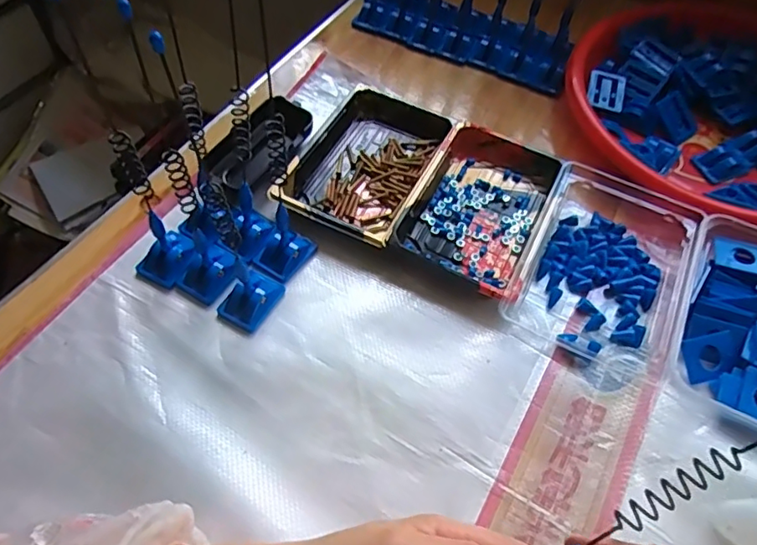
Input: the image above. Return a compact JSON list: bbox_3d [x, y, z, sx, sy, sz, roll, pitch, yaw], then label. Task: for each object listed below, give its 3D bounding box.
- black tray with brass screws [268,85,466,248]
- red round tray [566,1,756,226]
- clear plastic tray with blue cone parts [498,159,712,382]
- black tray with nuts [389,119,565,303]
[{"bbox_3d":[-0.009,-0.097,0.491,0.111,0.022,0.159,25,59,14],"label":"black tray with brass screws"},{"bbox_3d":[0.331,-0.159,0.528,0.276,0.041,0.288,1,57,-2],"label":"red round tray"},{"bbox_3d":[0.180,-0.011,0.437,0.119,0.032,0.162,24,59,13],"label":"clear plastic tray with blue cone parts"},{"bbox_3d":[0.086,-0.057,0.468,0.102,0.024,0.162,24,59,13],"label":"black tray with nuts"}]

